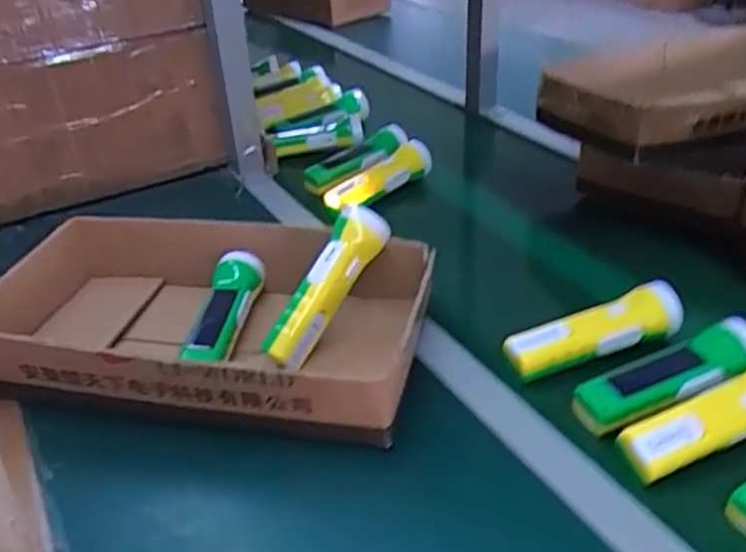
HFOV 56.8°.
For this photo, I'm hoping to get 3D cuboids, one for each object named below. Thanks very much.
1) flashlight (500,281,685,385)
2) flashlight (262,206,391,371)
[{"bbox_3d":[0.210,0.052,0.651,0.172,0.043,0.045,-11,34,-11],"label":"flashlight"},{"bbox_3d":[-0.045,0.010,0.663,0.037,0.048,0.171,22,72,34],"label":"flashlight"}]

